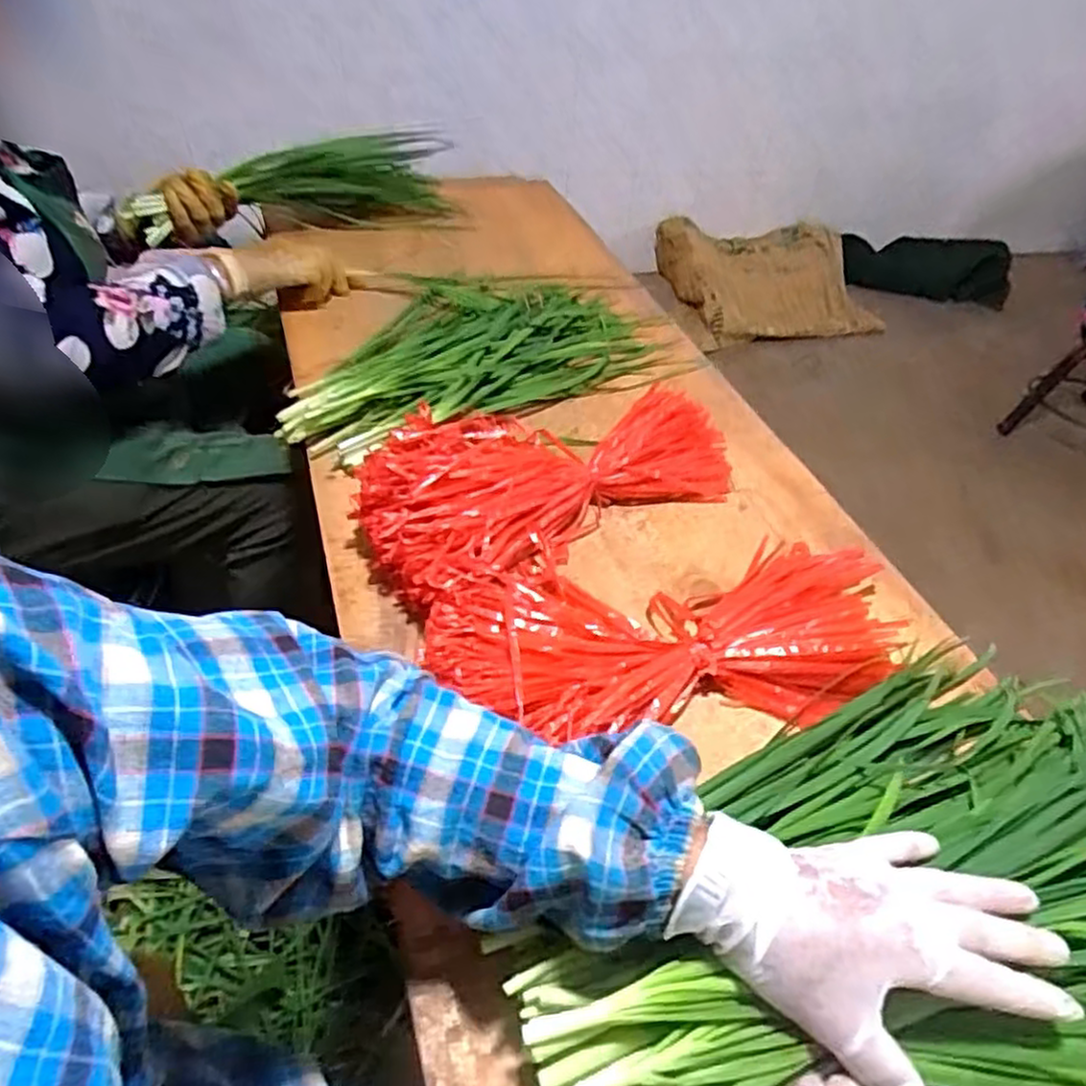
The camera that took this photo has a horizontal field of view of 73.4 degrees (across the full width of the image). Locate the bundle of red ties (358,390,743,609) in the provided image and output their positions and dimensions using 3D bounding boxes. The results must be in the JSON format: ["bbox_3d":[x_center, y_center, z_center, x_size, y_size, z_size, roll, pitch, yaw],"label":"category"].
[{"bbox_3d":[0.000,-0.068,0.642,0.336,0.062,0.180,-24,53,-26],"label":"bundle of red ties"}]

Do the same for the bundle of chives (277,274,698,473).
[{"bbox_3d":[-0.088,-0.233,0.815,0.464,0.046,0.311,-26,54,-28],"label":"bundle of chives"}]

